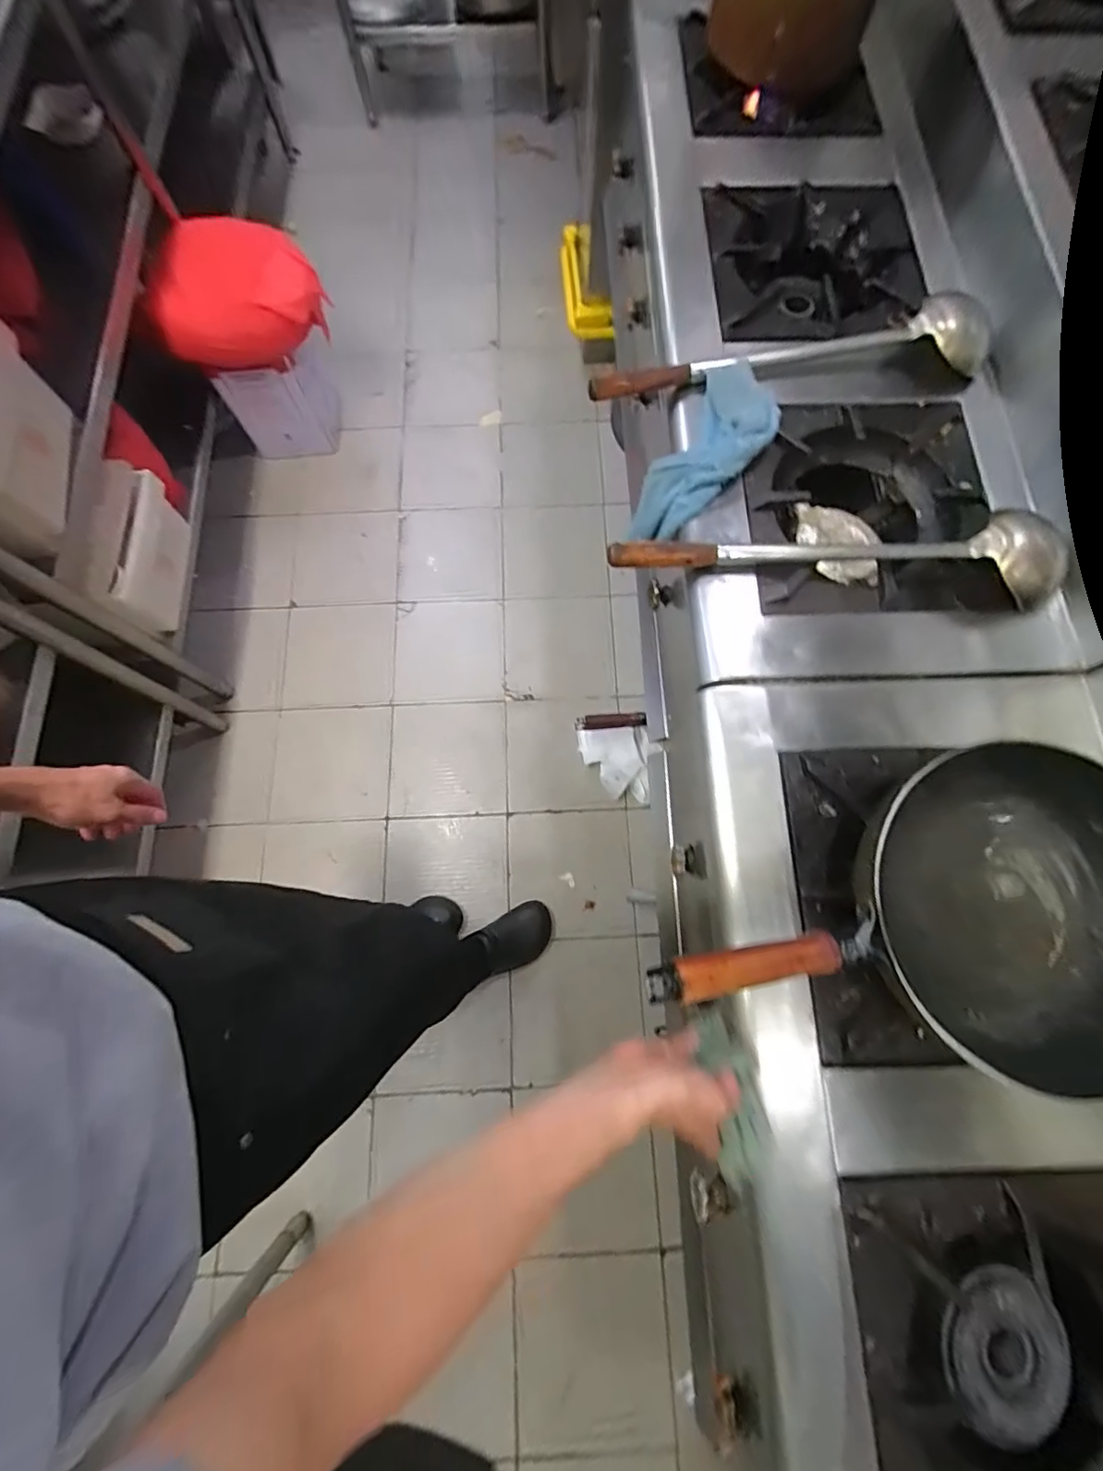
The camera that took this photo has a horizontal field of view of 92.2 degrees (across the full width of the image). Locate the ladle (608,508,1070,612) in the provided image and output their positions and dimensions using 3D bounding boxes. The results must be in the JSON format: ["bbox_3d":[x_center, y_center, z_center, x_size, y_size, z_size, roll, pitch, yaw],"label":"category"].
[{"bbox_3d":[0.317,-0.221,0.613,0.485,0.055,0.089,7,74,1],"label":"ladle"}]

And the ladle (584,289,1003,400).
[{"bbox_3d":[0.296,-0.495,0.684,0.490,0.062,0.080,-2,74,-1],"label":"ladle"}]

